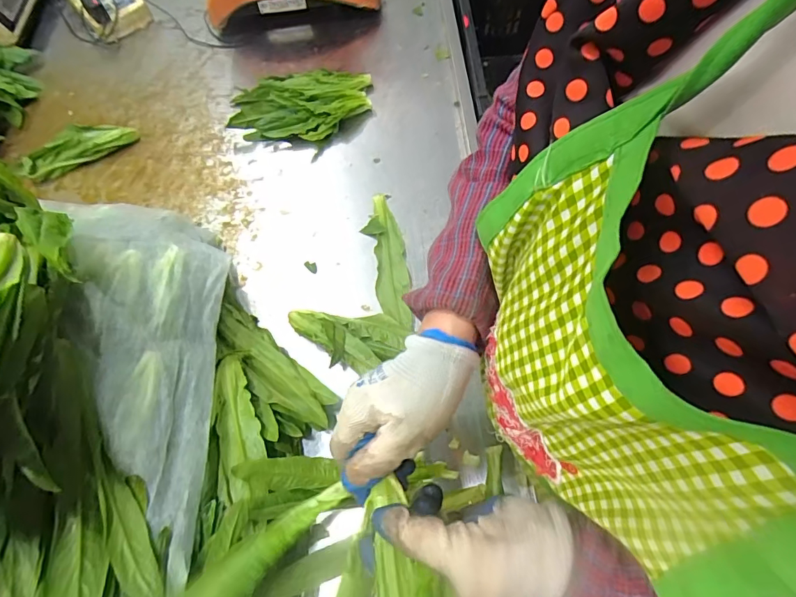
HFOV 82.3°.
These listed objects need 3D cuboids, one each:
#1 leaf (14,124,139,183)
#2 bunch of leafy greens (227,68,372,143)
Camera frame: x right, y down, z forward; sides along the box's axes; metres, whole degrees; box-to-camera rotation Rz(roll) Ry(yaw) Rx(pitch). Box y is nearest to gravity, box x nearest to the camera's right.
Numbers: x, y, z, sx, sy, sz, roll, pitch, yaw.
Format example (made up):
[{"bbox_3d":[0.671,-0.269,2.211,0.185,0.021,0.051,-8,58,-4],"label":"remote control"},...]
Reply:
[{"bbox_3d":[-0.486,-0.228,0.683,0.179,0.025,0.067,-25,67,-8],"label":"leaf"},{"bbox_3d":[-0.148,-0.293,0.691,0.203,0.039,0.119,-1,66,2],"label":"bunch of leafy greens"}]

